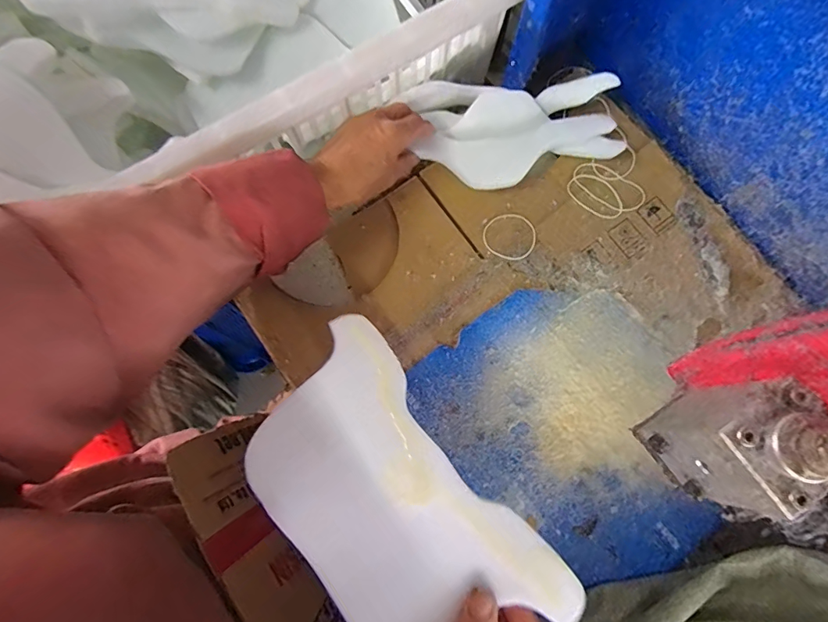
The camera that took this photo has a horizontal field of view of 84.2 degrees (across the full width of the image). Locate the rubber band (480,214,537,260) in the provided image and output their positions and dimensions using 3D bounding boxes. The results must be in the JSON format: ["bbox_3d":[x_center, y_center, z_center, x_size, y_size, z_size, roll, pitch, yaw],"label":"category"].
[{"bbox_3d":[0.106,-0.084,0.505,0.058,0.004,0.054,0,77,1],"label":"rubber band"}]

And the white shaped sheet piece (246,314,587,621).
[{"bbox_3d":[-0.017,0.136,0.317,0.132,0.015,0.239,-38,79,-7],"label":"white shaped sheet piece"}]

